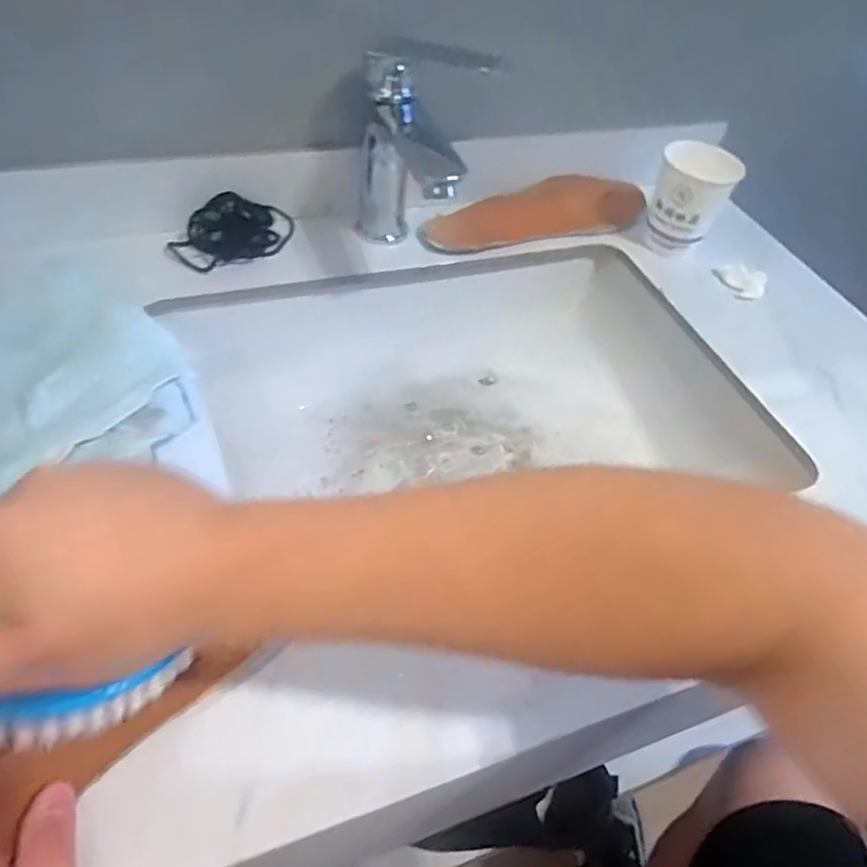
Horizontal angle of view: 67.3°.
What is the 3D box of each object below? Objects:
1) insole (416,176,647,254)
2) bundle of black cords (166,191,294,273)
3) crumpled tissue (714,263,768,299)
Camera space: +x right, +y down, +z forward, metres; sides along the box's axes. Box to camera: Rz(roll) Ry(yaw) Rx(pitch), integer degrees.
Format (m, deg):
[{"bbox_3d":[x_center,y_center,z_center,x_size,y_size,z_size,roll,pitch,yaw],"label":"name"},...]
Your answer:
[{"bbox_3d":[0.106,-0.217,0.638,0.248,0.055,0.033,-13,21,-20],"label":"insole"},{"bbox_3d":[-0.173,-0.175,0.556,0.101,0.034,0.054,-26,58,-28],"label":"bundle of black cords"},{"bbox_3d":[0.289,-0.145,0.615,0.046,0.010,0.044,24,50,11],"label":"crumpled tissue"}]

